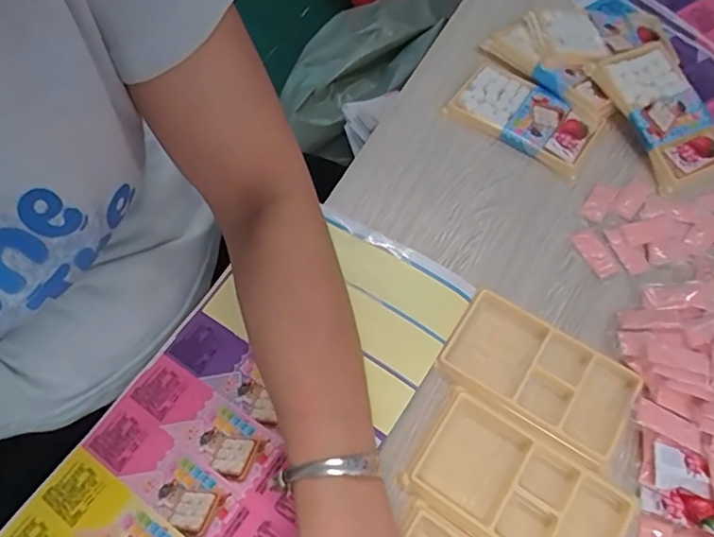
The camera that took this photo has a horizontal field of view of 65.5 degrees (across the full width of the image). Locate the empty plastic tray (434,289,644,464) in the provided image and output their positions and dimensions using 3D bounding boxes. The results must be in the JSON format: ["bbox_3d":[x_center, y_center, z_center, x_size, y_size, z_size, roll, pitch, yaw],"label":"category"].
[{"bbox_3d":[0.127,0.075,0.391,0.128,0.010,0.072,30,65,15],"label":"empty plastic tray"}]

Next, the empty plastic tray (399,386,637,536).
[{"bbox_3d":[0.101,0.144,0.354,0.131,0.015,0.077,31,65,15],"label":"empty plastic tray"}]

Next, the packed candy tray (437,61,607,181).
[{"bbox_3d":[0.154,-0.140,0.504,0.125,0.013,0.078,33,65,16],"label":"packed candy tray"}]

